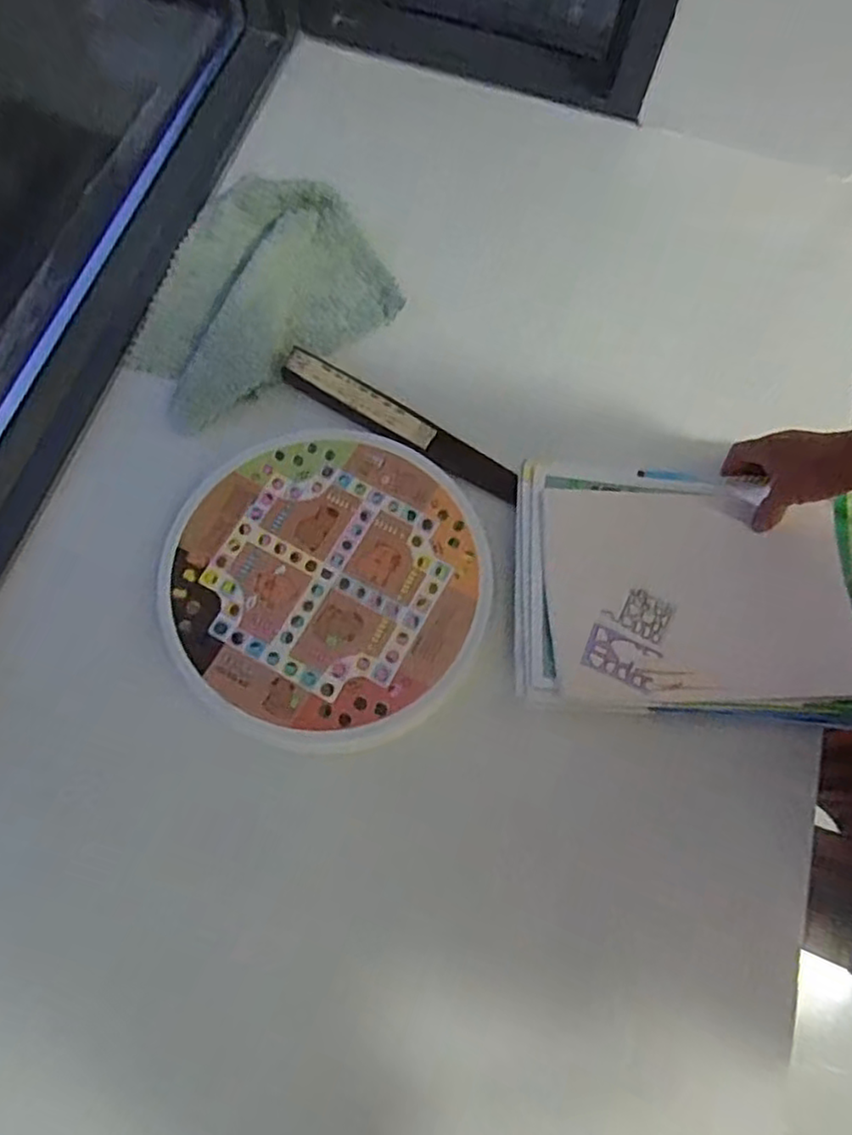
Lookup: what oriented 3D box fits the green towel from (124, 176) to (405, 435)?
[{"bbox_3d":[-0.176,-0.274,0.659,0.258,0.033,0.205,-38,76,-14],"label":"green towel"}]

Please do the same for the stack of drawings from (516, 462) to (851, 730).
[{"bbox_3d":[0.227,0.017,0.562,0.294,0.033,0.210,5,70,0],"label":"stack of drawings"}]

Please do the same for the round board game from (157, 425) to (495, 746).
[{"bbox_3d":[-0.083,0.006,0.559,0.261,0.014,0.264,1,70,-2],"label":"round board game"}]

